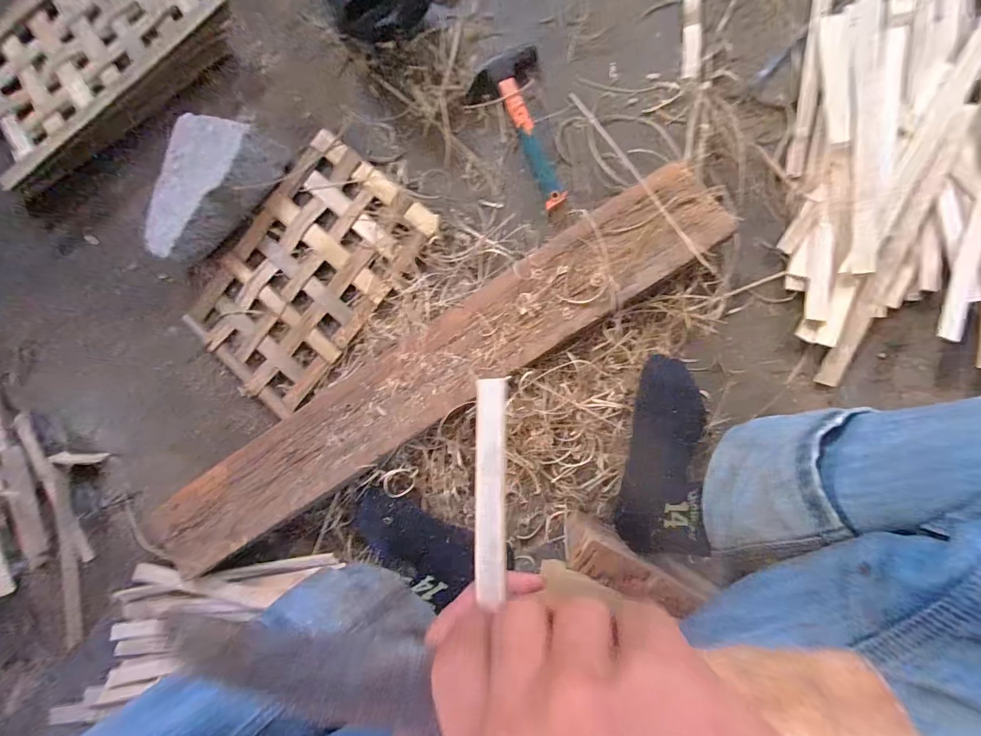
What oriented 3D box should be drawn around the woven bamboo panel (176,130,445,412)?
[{"bbox_3d":[-0.262,-0.130,0.599,0.228,0.010,0.357,39,93,7],"label":"woven bamboo panel"}]

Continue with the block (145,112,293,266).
[{"bbox_3d":[-0.400,-0.252,0.590,0.127,0.066,0.218,35,93,8],"label":"block"}]

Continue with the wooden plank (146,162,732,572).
[{"bbox_3d":[-0.089,0.019,0.543,0.844,0.048,0.120,-32,84,6],"label":"wooden plank"}]

